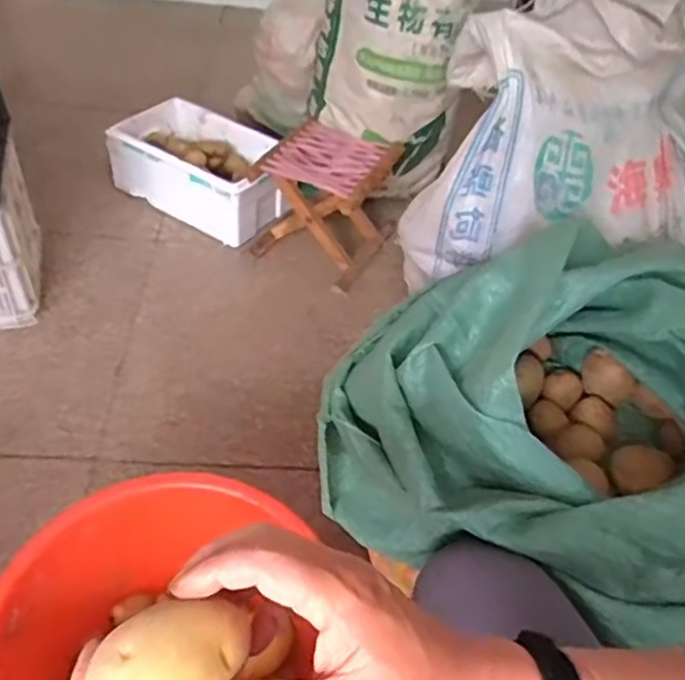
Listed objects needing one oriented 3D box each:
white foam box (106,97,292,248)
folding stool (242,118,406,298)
[{"bbox_3d":[-0.340,-0.420,1.644,0.456,0.169,0.258,31,49,22],"label":"white foam box"},{"bbox_3d":[-0.034,-0.315,1.522,0.275,0.242,0.311,16,45,8],"label":"folding stool"}]

